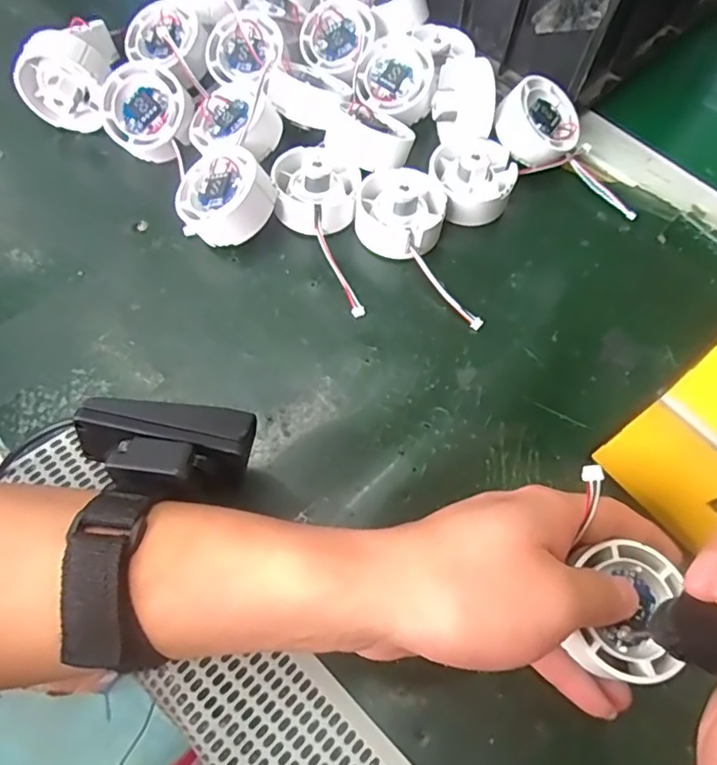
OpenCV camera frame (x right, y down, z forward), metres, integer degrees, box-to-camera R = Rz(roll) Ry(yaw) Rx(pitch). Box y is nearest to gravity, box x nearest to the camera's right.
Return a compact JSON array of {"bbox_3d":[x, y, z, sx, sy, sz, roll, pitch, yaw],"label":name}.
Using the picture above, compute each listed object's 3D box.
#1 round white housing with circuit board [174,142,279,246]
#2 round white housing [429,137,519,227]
[{"bbox_3d":[-0.079,-0.111,0.343,0.056,0.023,0.055,-5,73,17],"label":"round white housing with circuit board"},{"bbox_3d":[0.074,-0.132,0.376,0.053,0.033,0.054,2,64,-3],"label":"round white housing"}]

